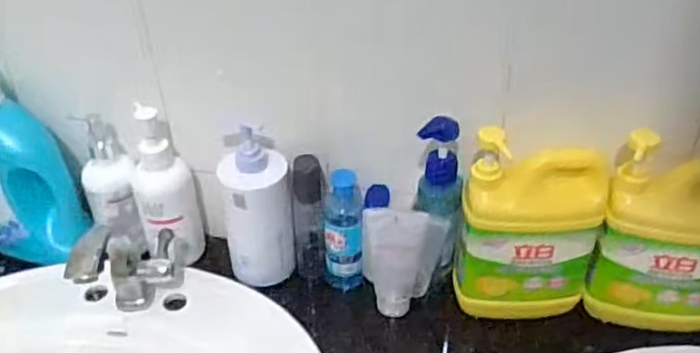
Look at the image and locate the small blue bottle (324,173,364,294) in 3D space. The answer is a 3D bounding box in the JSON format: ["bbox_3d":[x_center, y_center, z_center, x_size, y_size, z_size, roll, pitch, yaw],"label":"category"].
[{"bbox_3d":[-0.007,0.065,0.784,0.044,0.171,0.041,-2,37,-2],"label":"small blue bottle"}]

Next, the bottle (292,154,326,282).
[{"bbox_3d":[-0.050,0.053,0.800,0.036,0.167,0.039,-3,37,-3],"label":"bottle"}]

